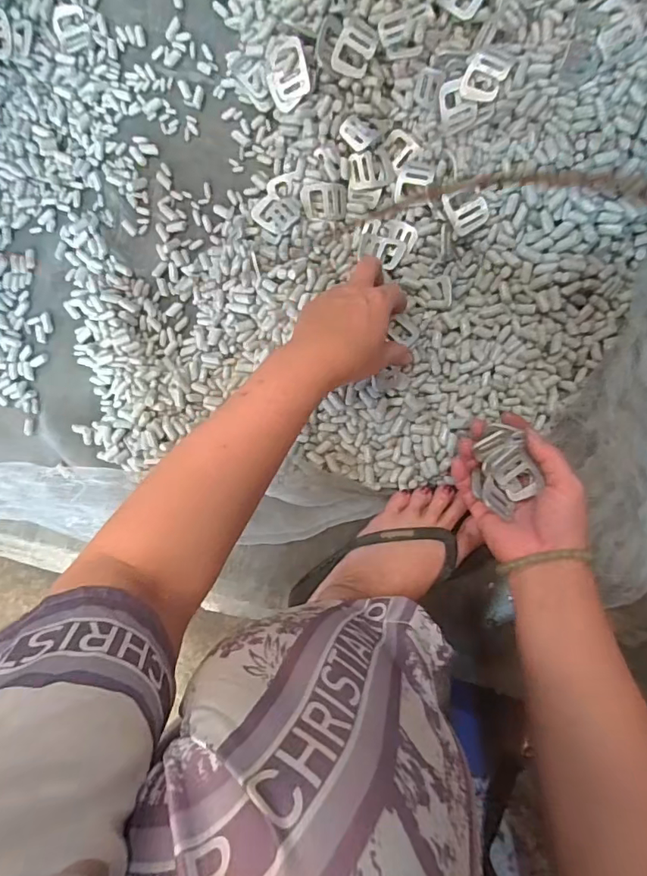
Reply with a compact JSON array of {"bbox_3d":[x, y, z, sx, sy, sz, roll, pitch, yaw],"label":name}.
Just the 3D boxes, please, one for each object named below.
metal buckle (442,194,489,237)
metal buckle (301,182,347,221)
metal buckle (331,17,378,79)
[{"bbox_3d":[0.129,-0.207,0.440,0.032,0.004,0.039,-22,106,34],"label":"metal buckle"},{"bbox_3d":[0.000,-0.233,0.480,0.044,0.010,0.034,2,96,6],"label":"metal buckle"},{"bbox_3d":[0.029,-0.356,0.446,0.035,0.006,0.041,17,115,-12],"label":"metal buckle"}]

